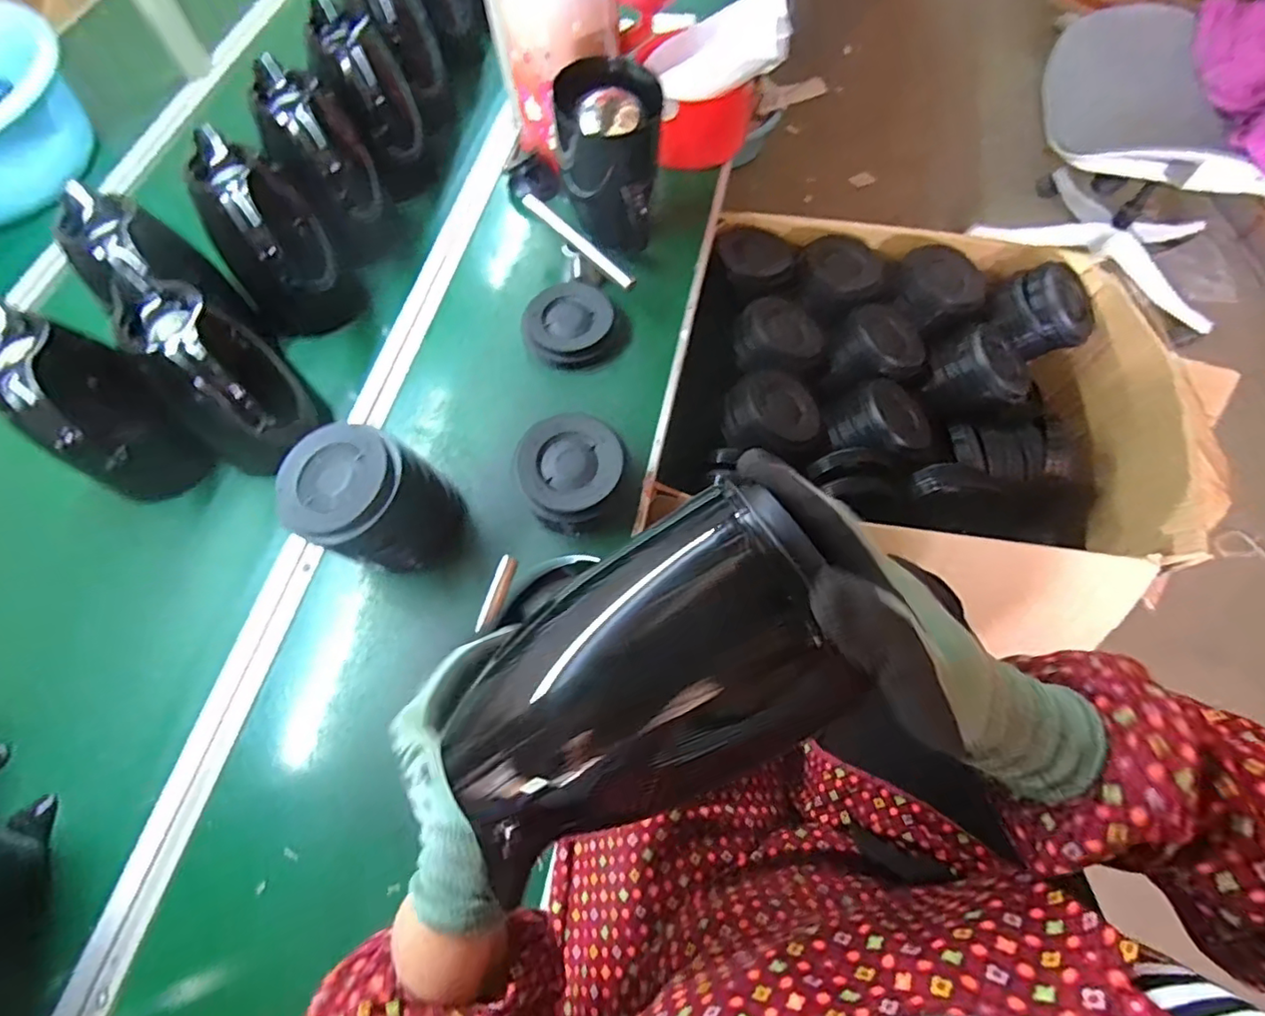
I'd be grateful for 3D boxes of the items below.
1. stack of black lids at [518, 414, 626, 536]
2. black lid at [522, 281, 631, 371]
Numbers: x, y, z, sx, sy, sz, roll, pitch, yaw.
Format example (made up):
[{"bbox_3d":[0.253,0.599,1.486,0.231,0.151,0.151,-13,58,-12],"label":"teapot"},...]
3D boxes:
[{"bbox_3d":[-0.062,-0.036,0.625,0.114,0.080,0.112,-16,66,-5],"label":"stack of black lids"},{"bbox_3d":[-0.074,-0.231,0.736,0.115,0.023,0.125,-29,68,-11],"label":"black lid"}]

